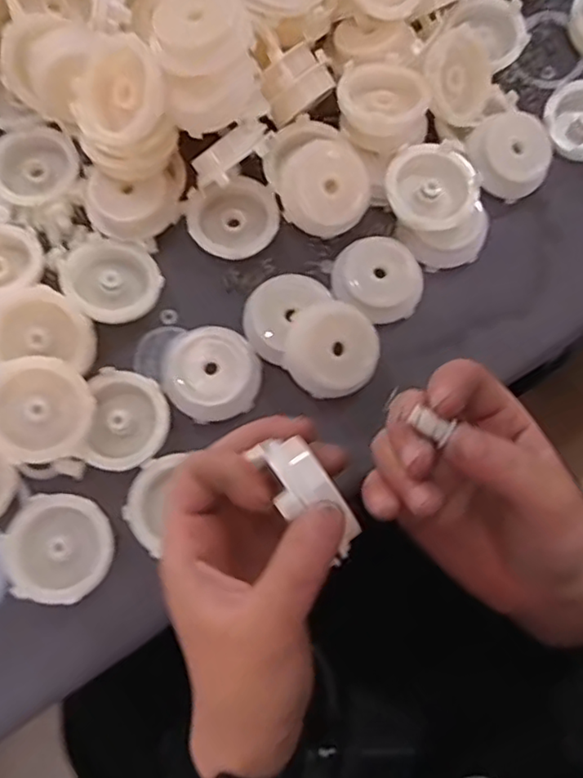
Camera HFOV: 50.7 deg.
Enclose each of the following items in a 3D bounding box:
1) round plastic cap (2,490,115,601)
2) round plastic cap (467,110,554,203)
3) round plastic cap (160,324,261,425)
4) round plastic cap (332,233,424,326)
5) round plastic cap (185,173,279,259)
[{"bbox_3d":[-0.123,0.082,0.325,0.054,0.010,0.053,0,76,-2],"label":"round plastic cap"},{"bbox_3d":[0.137,-0.149,0.385,0.045,0.020,0.052,-38,80,-10],"label":"round plastic cap"},{"bbox_3d":[-0.046,-0.009,0.351,0.053,0.019,0.052,0,76,-2],"label":"round plastic cap"},{"bbox_3d":[0.053,-0.066,0.369,0.052,0.017,0.052,2,84,-16],"label":"round plastic cap"},{"bbox_3d":[-0.035,-0.103,0.376,0.053,0.016,0.050,0,76,-2],"label":"round plastic cap"}]

